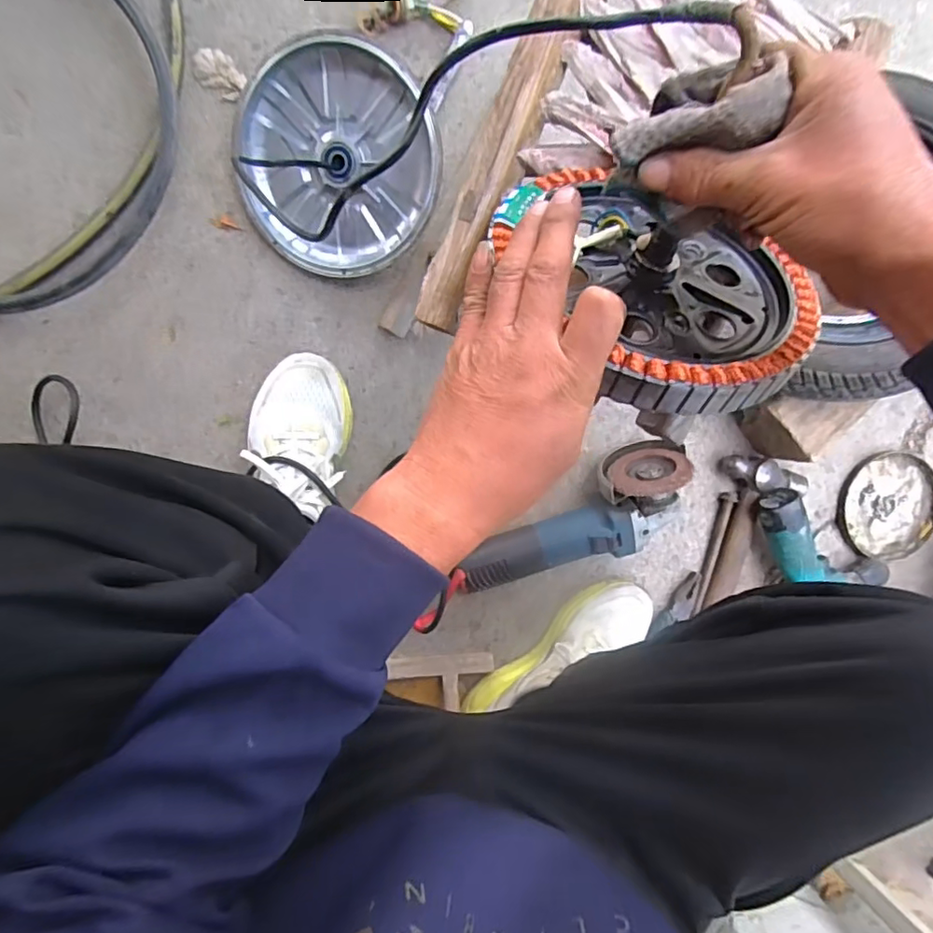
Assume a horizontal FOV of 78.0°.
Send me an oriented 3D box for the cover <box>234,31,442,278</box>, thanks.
[{"bbox_3d":[-0.131,-0.311,0.593,0.204,0.028,0.208,16,112,3],"label":"cover"}]

